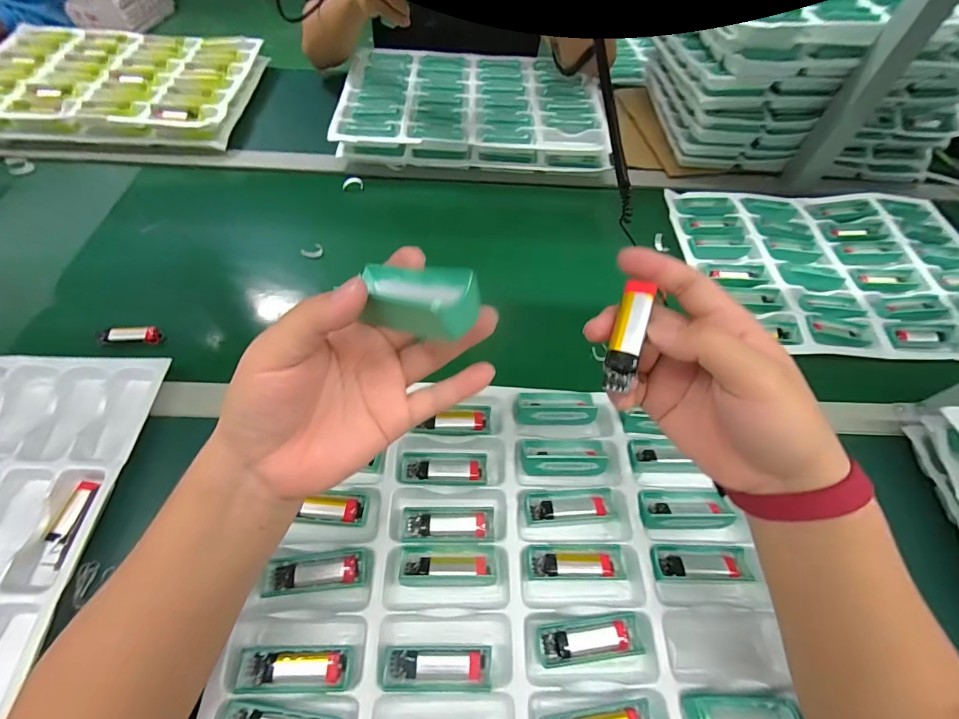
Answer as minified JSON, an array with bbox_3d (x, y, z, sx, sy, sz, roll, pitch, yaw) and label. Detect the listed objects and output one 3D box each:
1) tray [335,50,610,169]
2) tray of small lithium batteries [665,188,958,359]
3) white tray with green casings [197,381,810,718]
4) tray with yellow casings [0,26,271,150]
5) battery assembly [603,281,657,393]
[{"bbox_3d":[-0.011,-0.463,0.761,0.456,0.040,0.321,1,57,-2],"label":"tray"},{"bbox_3d":[0.516,-0.141,0.606,0.437,0.034,0.316,3,57,-1],"label":"tray of small lithium batteries"},{"bbox_3d":[0.025,0.167,0.360,0.414,0.032,0.295,0,58,-3],"label":"white tray with green casings"},{"bbox_3d":[-0.650,-0.498,0.742,0.474,0.035,0.300,2,57,-1],"label":"tray with yellow casings"},{"bbox_3d":[0.084,-0.014,0.237,0.017,0.009,0.063,15,79,6],"label":"battery assembly"}]

